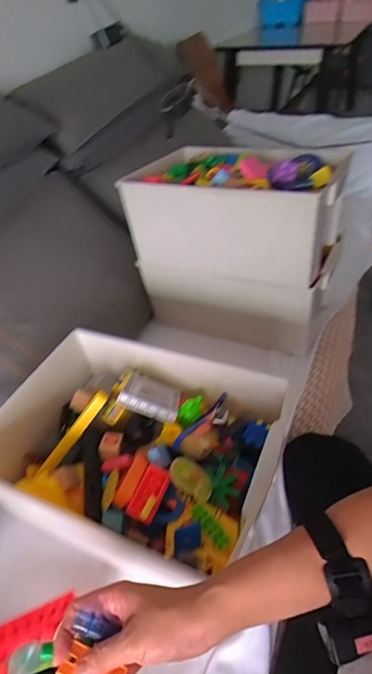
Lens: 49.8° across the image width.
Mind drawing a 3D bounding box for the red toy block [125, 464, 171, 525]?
[{"bbox_3d":[-0.048,0.205,0.527,0.038,0.018,0.066,16,47,23],"label":"red toy block"}]

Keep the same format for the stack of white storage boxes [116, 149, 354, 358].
[{"bbox_3d":[0.112,-0.227,0.896,0.435,0.384,0.263,14,47,22],"label":"stack of white storage boxes"}]

